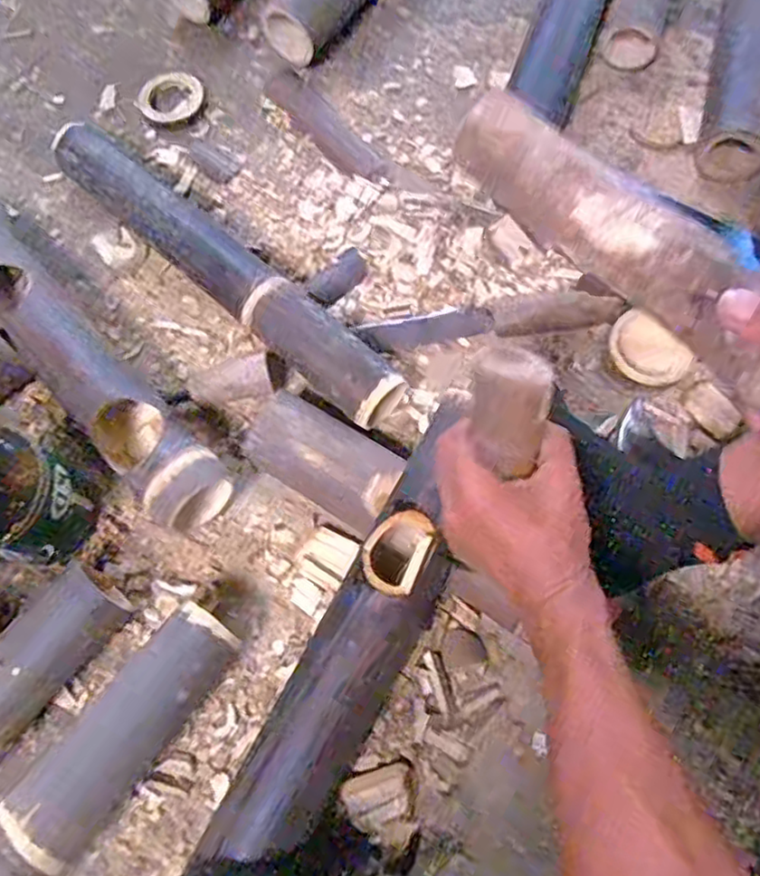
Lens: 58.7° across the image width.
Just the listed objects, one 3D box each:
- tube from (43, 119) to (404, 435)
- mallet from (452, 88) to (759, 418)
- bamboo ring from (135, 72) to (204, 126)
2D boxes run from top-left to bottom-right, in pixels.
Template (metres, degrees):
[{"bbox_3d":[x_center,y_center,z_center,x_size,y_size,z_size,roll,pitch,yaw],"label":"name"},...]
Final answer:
[{"bbox_3d":[-0.172,-0.176,0.695,0.478,0.067,0.062,39,75,13],"label":"tube"},{"bbox_3d":[0.150,-0.090,0.360,0.045,0.038,0.281,-40,77,-12],"label":"mallet"},{"bbox_3d":[-0.252,-0.411,0.814,0.070,0.008,0.078,16,72,6],"label":"bamboo ring"}]

